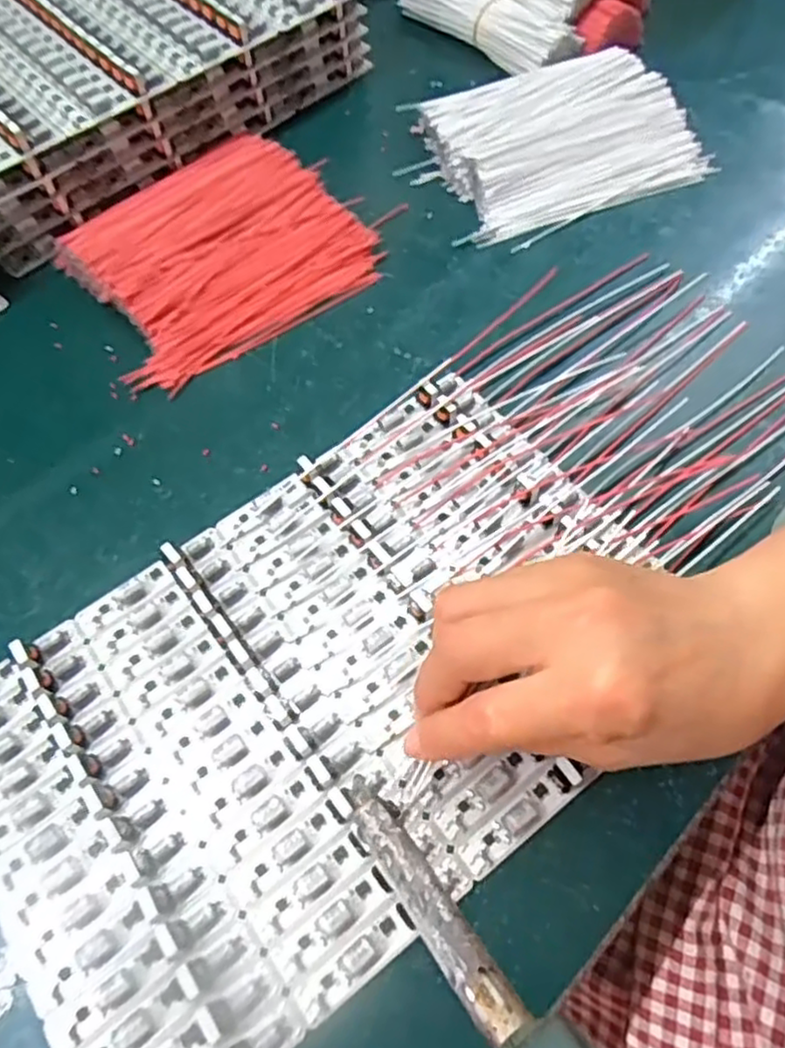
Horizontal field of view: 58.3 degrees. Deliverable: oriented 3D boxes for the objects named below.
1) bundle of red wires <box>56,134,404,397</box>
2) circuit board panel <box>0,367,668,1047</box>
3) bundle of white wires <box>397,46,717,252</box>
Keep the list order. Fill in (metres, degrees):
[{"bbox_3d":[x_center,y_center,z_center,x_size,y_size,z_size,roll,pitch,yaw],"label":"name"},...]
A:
[{"bbox_3d":[-0.100,-0.163,0.411,0.161,0.026,0.135,-34,66,-14],"label":"bundle of red wires"},{"bbox_3d":[-0.029,0.064,0.296,0.294,0.013,0.190,-36,66,-14],"label":"circuit board panel"},{"bbox_3d":[0.104,-0.244,0.441,0.159,0.031,0.122,-21,63,-8],"label":"bundle of white wires"}]

